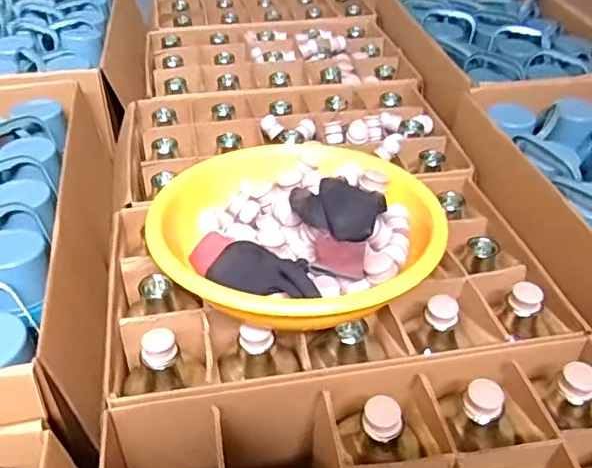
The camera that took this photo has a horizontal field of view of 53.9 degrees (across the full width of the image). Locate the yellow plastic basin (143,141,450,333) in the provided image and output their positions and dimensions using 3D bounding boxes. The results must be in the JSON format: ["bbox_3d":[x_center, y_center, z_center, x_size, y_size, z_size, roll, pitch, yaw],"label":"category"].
[{"bbox_3d":[0.010,-0.031,0.775,0.354,0.088,0.306,8,41,7],"label":"yellow plastic basin"}]

